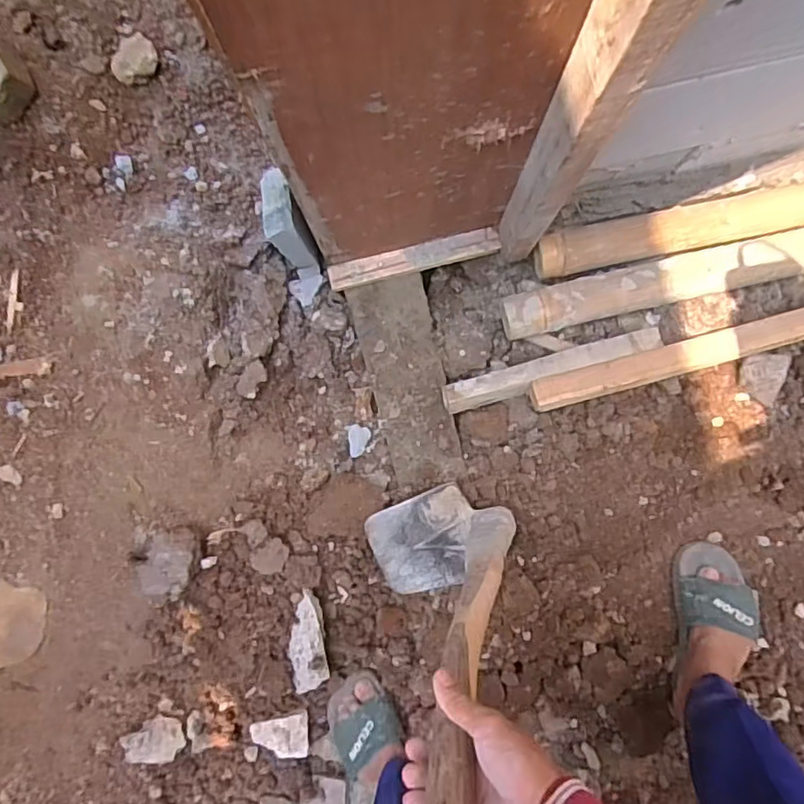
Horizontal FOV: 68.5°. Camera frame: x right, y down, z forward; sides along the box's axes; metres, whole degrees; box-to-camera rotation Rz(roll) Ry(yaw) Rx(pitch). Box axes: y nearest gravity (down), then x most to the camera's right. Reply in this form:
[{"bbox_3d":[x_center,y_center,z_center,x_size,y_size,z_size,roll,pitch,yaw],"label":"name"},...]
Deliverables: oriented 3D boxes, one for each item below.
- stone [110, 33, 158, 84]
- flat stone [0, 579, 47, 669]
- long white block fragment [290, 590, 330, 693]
[{"bbox_3d":[-0.365,-0.467,0.800,0.064,0.028,0.055,-36,88,0],"label":"stone"},{"bbox_3d":[-0.591,0.341,0.885,0.093,0.011,0.138,22,94,-16],"label":"flat stone"},{"bbox_3d":[-0.150,0.383,0.928,0.061,0.050,0.158,-8,88,0],"label":"long white block fragment"}]

